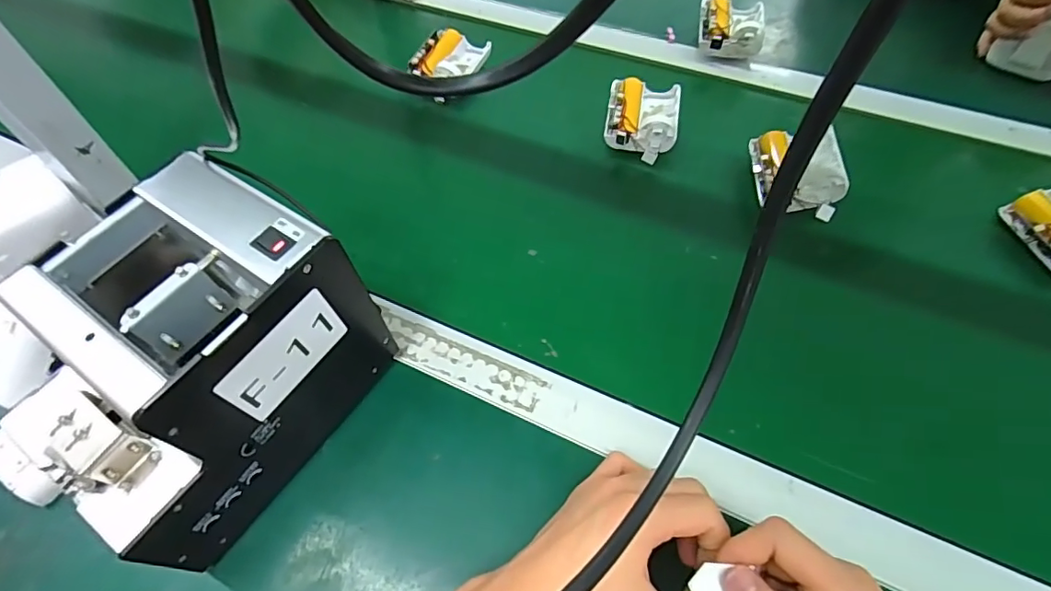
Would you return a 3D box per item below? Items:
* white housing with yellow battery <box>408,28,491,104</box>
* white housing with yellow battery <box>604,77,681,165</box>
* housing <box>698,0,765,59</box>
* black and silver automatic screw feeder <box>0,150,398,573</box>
[{"bbox_3d":[-0.085,-0.254,0.591,0.066,0.043,0.094,24,62,17],"label":"white housing with yellow battery"},{"bbox_3d":[0.118,-0.181,0.532,0.069,0.045,0.092,9,59,8],"label":"white housing with yellow battery"},{"bbox_3d":[0.232,-0.304,0.603,0.068,0.045,0.072,11,59,9],"label":"housing"},{"bbox_3d":[-0.198,0.041,0.323,0.123,0.148,0.174,29,64,19],"label":"black and silver automatic screw feeder"}]

